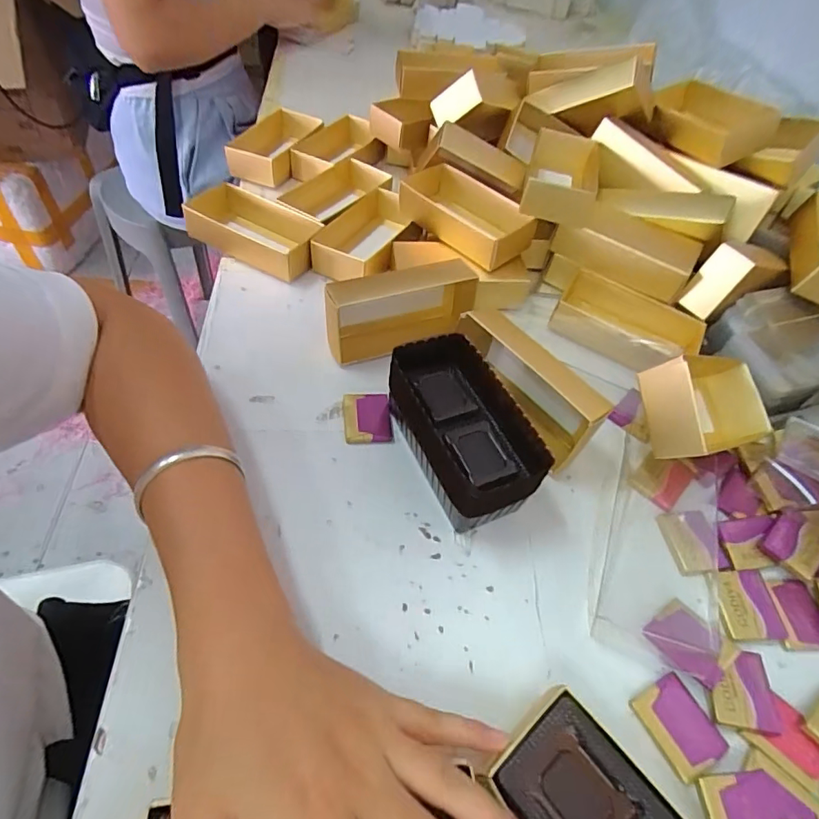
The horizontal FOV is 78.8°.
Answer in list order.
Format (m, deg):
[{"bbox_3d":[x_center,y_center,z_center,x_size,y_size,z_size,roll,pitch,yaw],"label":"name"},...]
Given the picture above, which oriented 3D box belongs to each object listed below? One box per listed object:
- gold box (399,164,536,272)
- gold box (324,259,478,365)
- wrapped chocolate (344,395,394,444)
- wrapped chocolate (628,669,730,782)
[{"bbox_3d":[0.049,-0.176,0.444,0.068,0.031,0.125,-32,61,-25],"label":"gold box"},{"bbox_3d":[-0.005,-0.077,0.385,0.117,0.058,0.033,-13,55,-17],"label":"gold box"},{"bbox_3d":[-0.030,0.006,0.354,0.033,0.005,0.041,-4,53,-8],"label":"wrapped chocolate"},{"bbox_3d":[0.138,0.161,0.254,0.032,0.004,0.039,-22,58,-20],"label":"wrapped chocolate"}]

